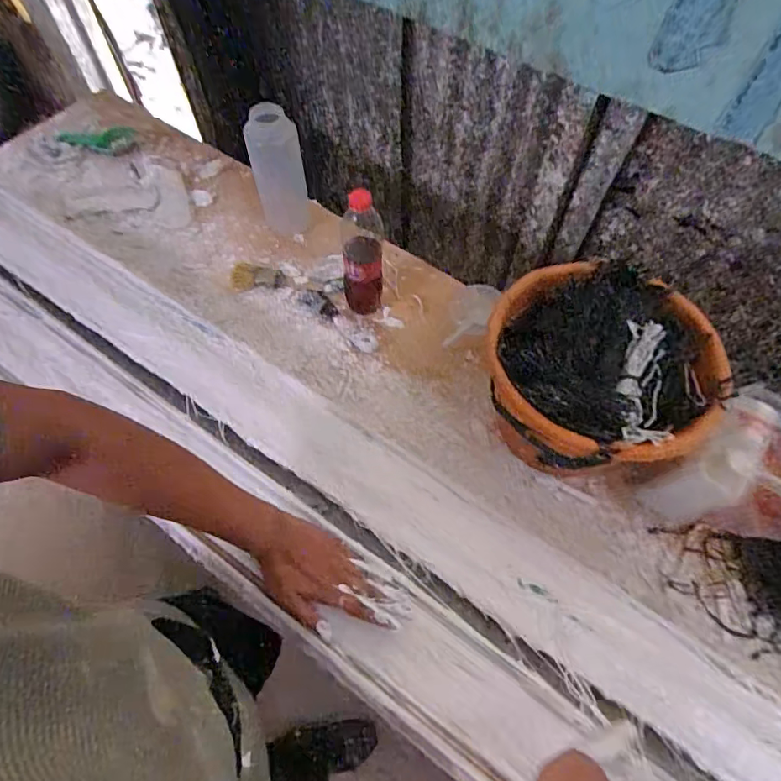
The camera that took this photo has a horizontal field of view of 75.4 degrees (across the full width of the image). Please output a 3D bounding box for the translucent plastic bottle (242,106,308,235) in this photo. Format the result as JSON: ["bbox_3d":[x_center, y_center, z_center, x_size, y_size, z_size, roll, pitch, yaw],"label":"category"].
[{"bbox_3d":[-0.194,-0.387,0.871,0.085,0.213,0.098,-17,62,-9],"label":"translucent plastic bottle"}]

